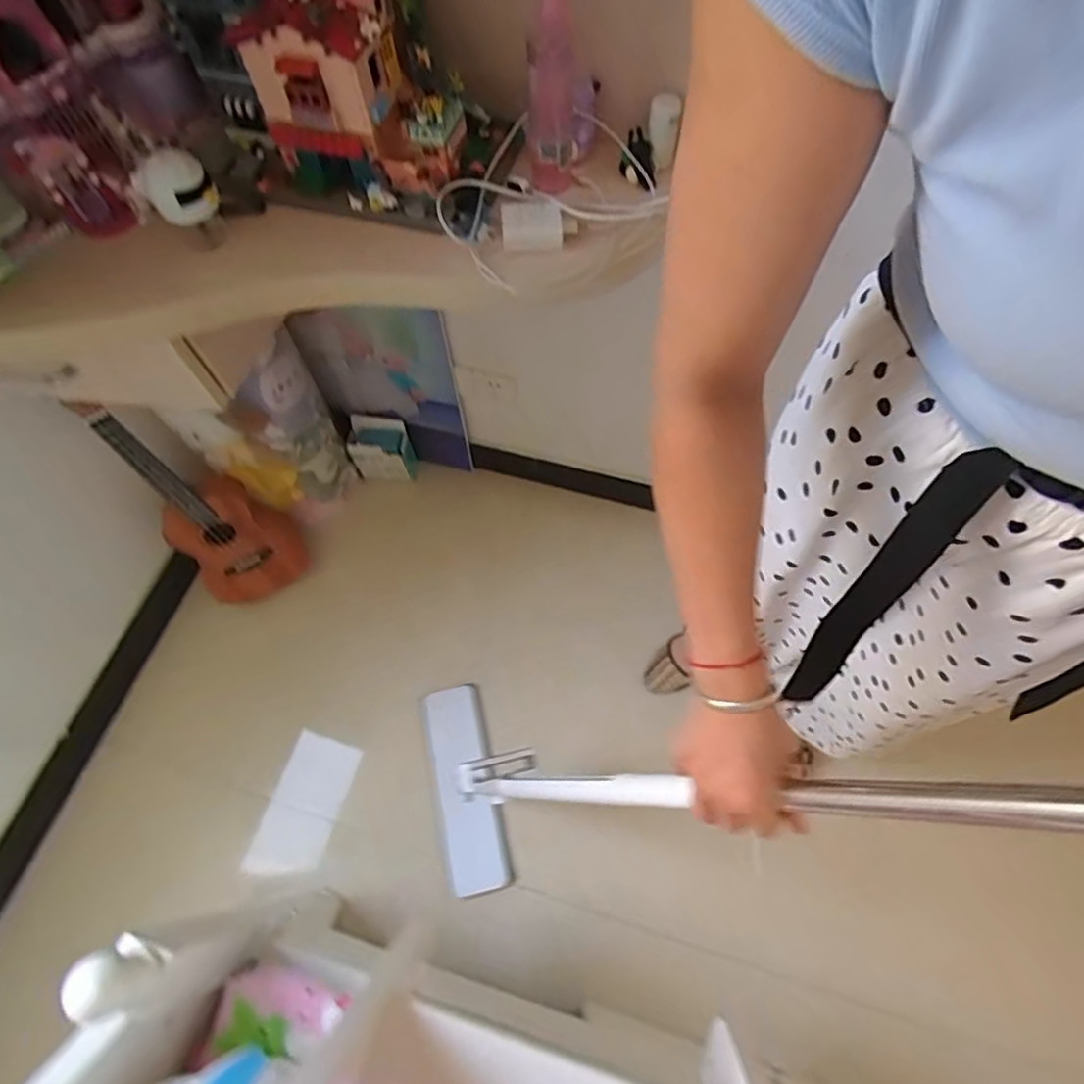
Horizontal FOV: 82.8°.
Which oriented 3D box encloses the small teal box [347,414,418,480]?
[{"bbox_3d":[-0.360,-0.201,1.363,0.137,0.145,0.074,7,60,8],"label":"small teal box"}]

